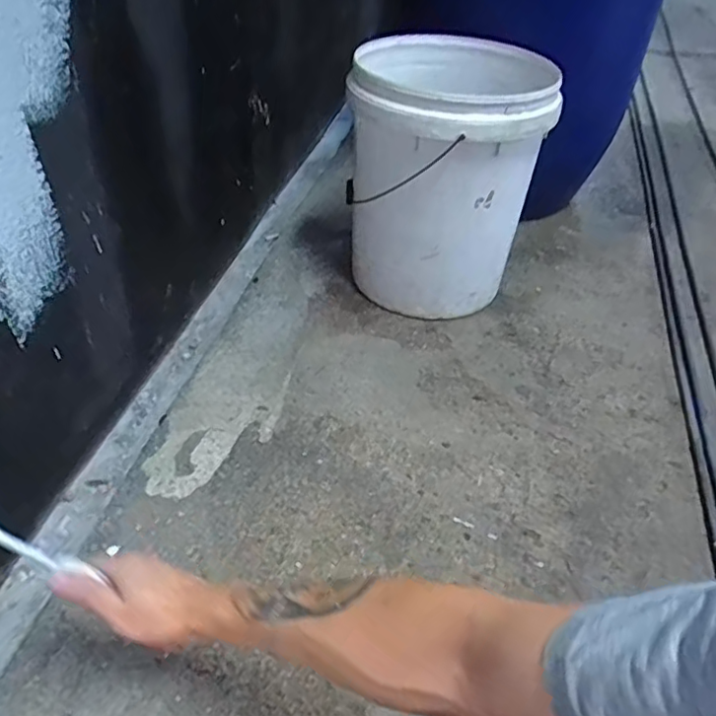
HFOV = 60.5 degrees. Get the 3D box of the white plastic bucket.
[{"bbox_3d":[0.134,-0.289,1.018,0.280,0.380,0.304,6,42,4],"label":"white plastic bucket"}]

